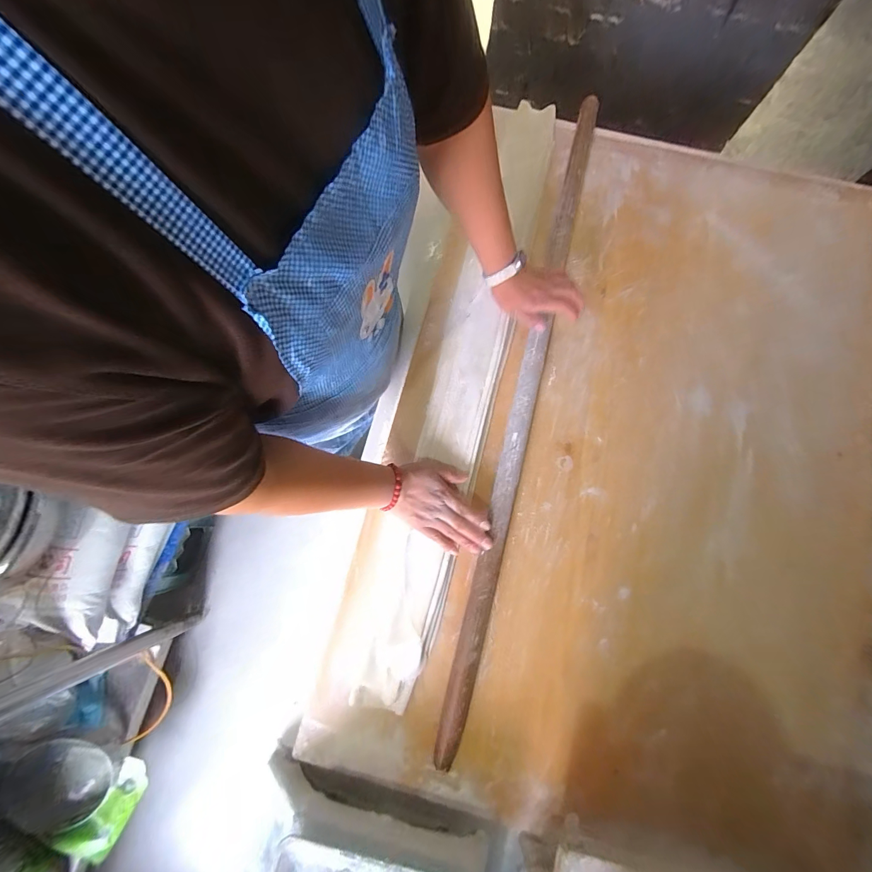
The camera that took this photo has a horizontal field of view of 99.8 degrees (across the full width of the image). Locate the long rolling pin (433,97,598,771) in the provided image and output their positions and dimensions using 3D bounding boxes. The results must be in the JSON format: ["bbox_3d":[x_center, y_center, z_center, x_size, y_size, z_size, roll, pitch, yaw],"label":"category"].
[{"bbox_3d":[0.143,-0.033,0.609,0.040,0.047,1.016,15,78,2],"label":"long rolling pin"}]

